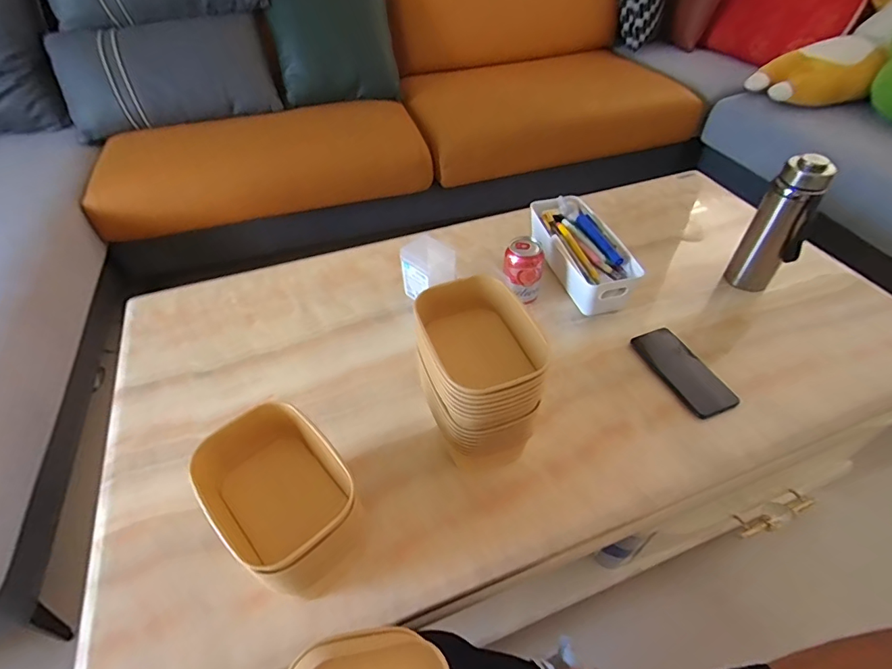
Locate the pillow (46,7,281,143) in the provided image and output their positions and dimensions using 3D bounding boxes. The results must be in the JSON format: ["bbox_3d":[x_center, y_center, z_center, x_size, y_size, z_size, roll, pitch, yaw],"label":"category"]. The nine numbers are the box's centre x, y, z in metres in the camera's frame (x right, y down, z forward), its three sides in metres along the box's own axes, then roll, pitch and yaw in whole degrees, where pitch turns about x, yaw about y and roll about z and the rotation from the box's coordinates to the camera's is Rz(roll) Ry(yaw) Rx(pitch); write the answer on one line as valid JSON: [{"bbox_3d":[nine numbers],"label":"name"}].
[{"bbox_3d":[-0.819,-0.763,1.386,0.573,0.286,0.130,-13,12,-10],"label":"pillow"}]

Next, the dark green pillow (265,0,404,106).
[{"bbox_3d":[-0.343,-0.925,1.431,0.370,0.369,0.142,-14,23,-9],"label":"dark green pillow"}]

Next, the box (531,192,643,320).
[{"bbox_3d":[0.236,-0.144,0.830,0.112,0.088,0.254,-11,47,-10],"label":"box"}]

